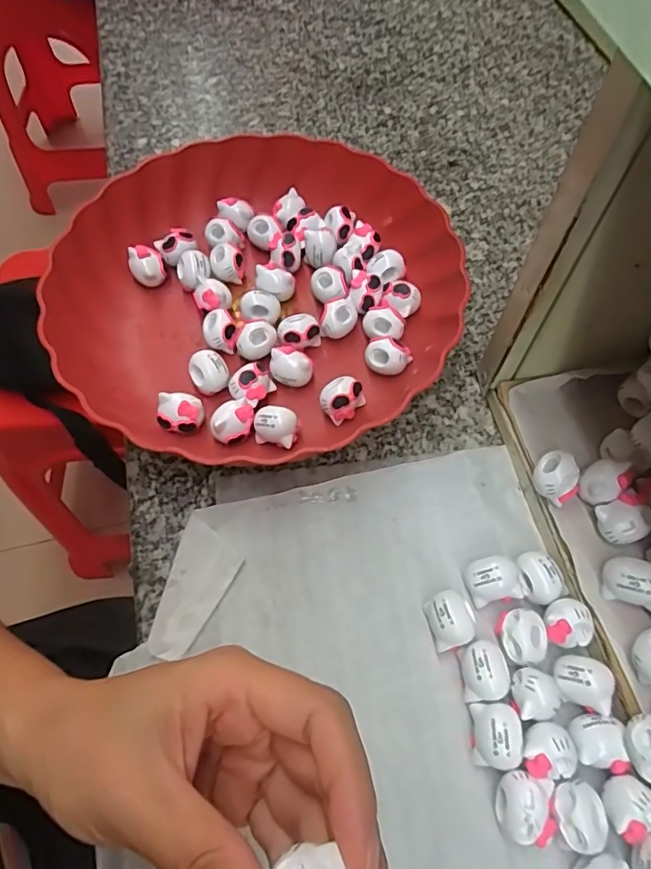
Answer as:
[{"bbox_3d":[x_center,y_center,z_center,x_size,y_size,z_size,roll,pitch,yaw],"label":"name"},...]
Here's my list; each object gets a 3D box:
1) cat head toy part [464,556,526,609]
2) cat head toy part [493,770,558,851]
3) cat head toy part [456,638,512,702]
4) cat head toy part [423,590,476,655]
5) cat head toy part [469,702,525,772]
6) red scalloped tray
[{"bbox_3d":[0.082,0.072,0.268,0.025,0.018,0.021,-11,63,-6],"label":"cat head toy part"},{"bbox_3d":[0.083,0.155,0.226,0.023,0.018,0.025,0,62,0],"label":"cat head toy part"},{"bbox_3d":[0.074,0.109,0.250,0.022,0.019,0.024,0,62,0],"label":"cat head toy part"},{"bbox_3d":[0.060,0.089,0.261,0.022,0.018,0.025,-16,64,-9],"label":"cat head toy part"},{"bbox_3d":[0.075,0.132,0.238,0.019,0.018,0.025,-2,62,-1],"label":"cat head toy part"},{"bbox_3d":[-0.038,-0.085,0.337,0.236,0.049,0.233,-30,66,-15],"label":"red scalloped tray"}]

